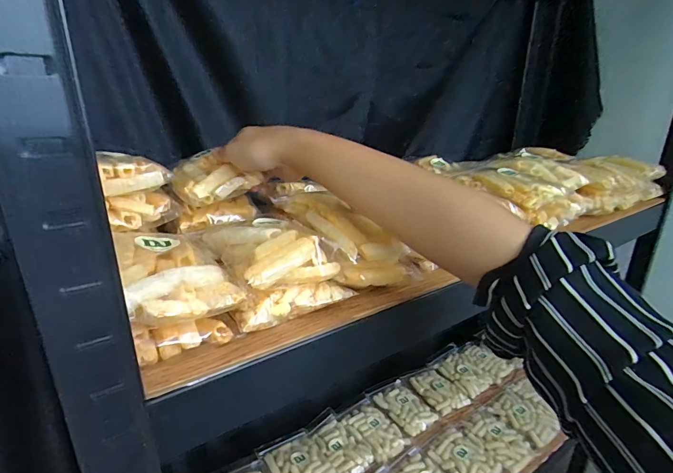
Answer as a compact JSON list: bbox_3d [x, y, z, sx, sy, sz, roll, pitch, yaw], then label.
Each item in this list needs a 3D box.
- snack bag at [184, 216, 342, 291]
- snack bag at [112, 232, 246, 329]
[{"bbox_3d":[-0.049,0.010,0.284,0.086,0.033,0.086,-15,25,-38],"label":"snack bag"},{"bbox_3d":[-0.109,0.023,0.243,0.063,0.033,0.085,-17,26,-41],"label":"snack bag"}]

